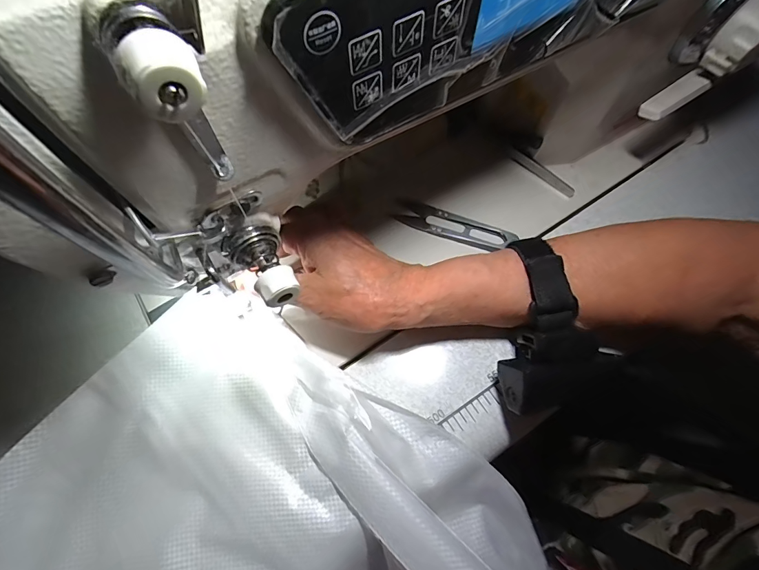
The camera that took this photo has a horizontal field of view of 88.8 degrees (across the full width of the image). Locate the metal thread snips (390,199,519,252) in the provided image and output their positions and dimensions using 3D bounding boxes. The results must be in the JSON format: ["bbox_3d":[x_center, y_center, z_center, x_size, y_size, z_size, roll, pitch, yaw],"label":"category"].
[{"bbox_3d":[0.057,-0.046,0.309,0.095,0.005,0.022,22,67,15],"label":"metal thread snips"}]

